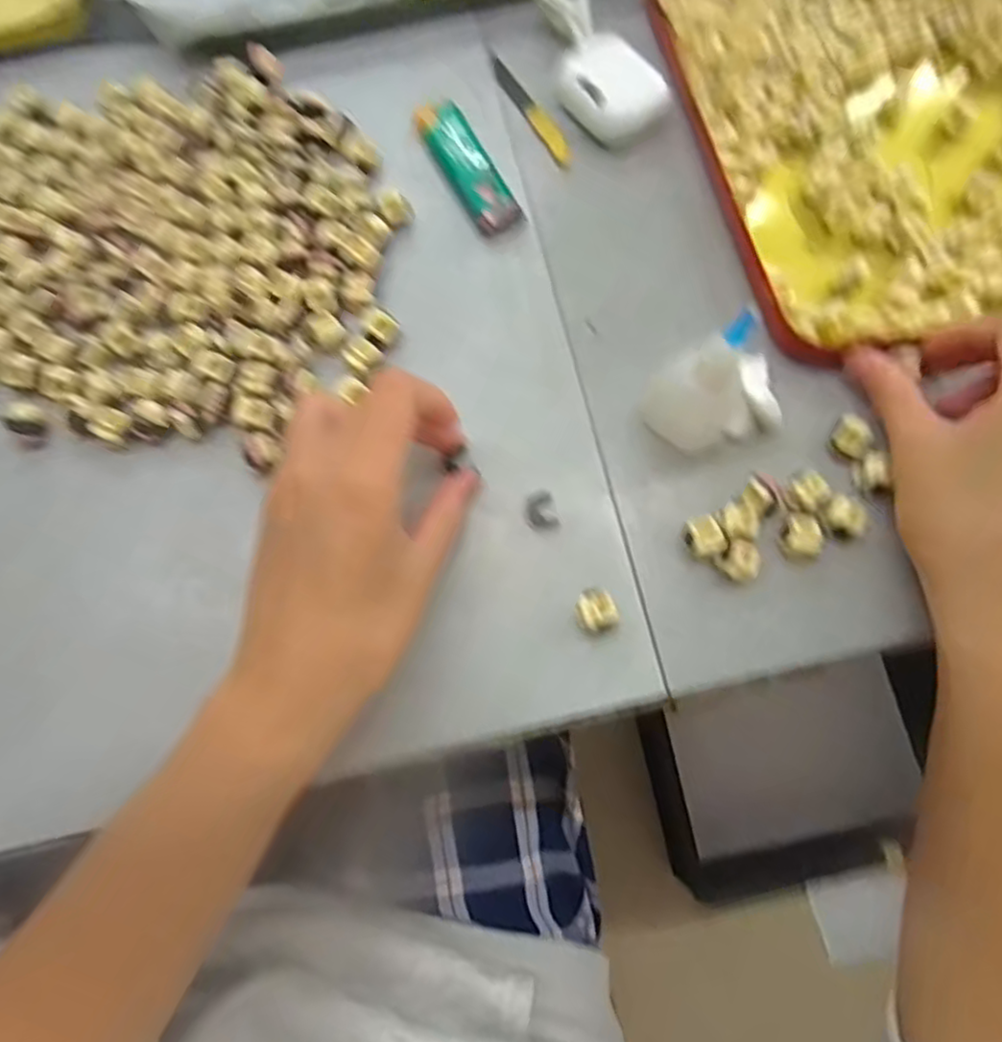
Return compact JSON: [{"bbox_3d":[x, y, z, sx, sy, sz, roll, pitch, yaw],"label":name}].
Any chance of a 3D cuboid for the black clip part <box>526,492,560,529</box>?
[{"bbox_3d":[0.017,-0.004,0.298,0.013,0.004,0.017,-15,76,-4],"label":"black clip part"}]

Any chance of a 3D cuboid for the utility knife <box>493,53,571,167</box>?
[{"bbox_3d":[0.016,-0.216,0.357,0.011,0.004,0.075,-31,77,-7],"label":"utility knife"}]

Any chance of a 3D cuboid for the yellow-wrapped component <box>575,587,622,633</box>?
[{"bbox_3d":[0.039,0.037,0.282,0.016,0.013,0.018,-20,76,-5],"label":"yellow-wrapped component"}]

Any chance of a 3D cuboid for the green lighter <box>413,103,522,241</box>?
[{"bbox_3d":[-0.016,-0.177,0.339,0.025,0.008,0.077,-28,77,-7],"label":"green lighter"}]

